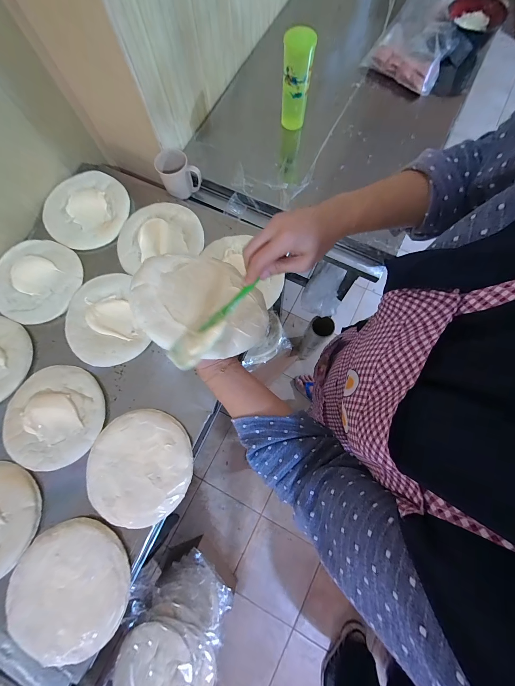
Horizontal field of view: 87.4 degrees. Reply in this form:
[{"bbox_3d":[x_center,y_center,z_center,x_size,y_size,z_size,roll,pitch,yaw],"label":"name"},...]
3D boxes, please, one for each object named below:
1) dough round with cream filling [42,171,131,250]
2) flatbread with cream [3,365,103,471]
[{"bbox_3d":[-0.420,-0.331,0.661,0.183,0.021,0.202,26,76,7],"label":"dough round with cream filling"},{"bbox_3d":[-0.414,0.145,0.543,0.188,0.025,0.189,-18,75,-5],"label":"flatbread with cream"}]

